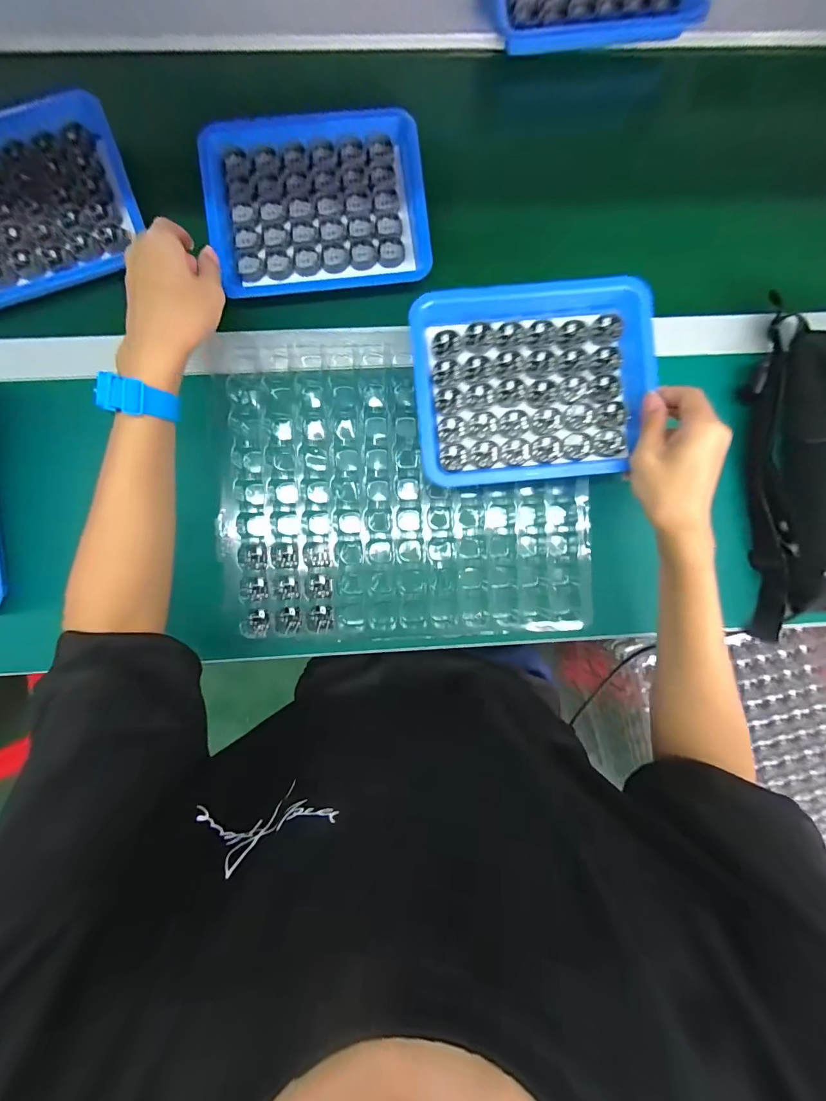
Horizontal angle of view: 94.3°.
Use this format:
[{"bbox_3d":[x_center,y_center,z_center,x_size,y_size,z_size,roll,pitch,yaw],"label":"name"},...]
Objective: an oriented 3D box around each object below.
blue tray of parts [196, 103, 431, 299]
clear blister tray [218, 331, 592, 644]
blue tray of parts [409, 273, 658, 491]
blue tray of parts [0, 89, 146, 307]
[{"bbox_3d":[-0.097,-0.362,0.400,0.214,0.037,0.164,-7,91,-2],"label":"blue tray of parts"},{"bbox_3d":[-0.005,-0.061,0.391,0.353,0.040,0.306,-1,90,-2],"label":"clear blister tray"},{"bbox_3d":[0.111,-0.159,0.357,0.215,0.020,0.183,-5,90,-2],"label":"blue tray of parts"},{"bbox_3d":[-0.387,-0.343,0.380,0.211,0.029,0.166,-18,91,-2],"label":"blue tray of parts"}]

